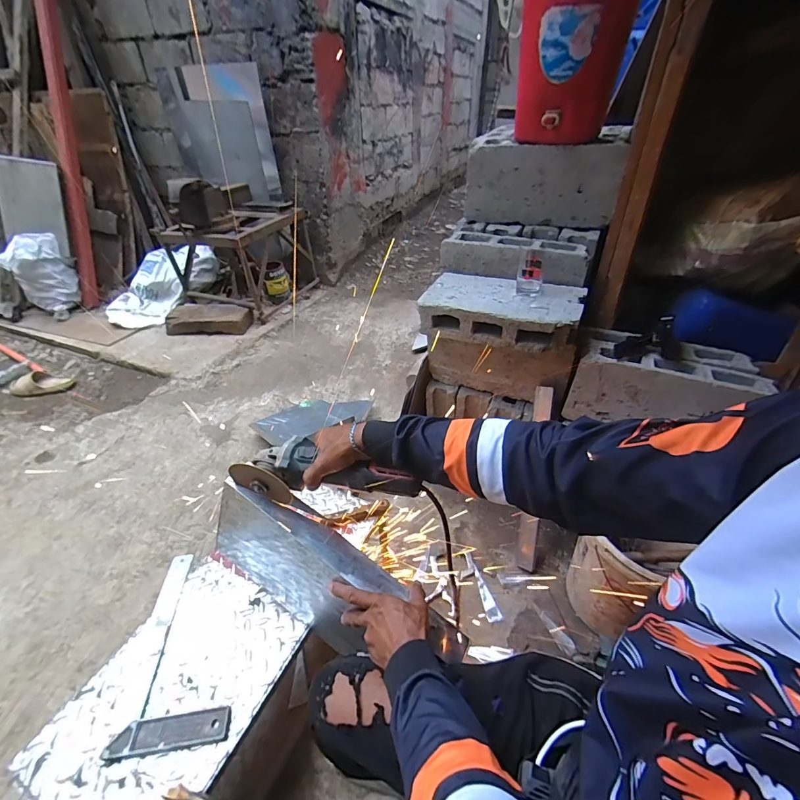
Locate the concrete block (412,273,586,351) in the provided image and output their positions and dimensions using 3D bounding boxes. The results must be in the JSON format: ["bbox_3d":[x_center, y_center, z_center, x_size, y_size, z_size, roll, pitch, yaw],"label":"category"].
[{"bbox_3d":[0.263,-0.235,1.039,0.393,0.107,0.200,15,41,19],"label":"concrete block"}]

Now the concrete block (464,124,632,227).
[{"bbox_3d":[0.406,-0.625,1.117,0.401,0.194,0.165,15,41,19],"label":"concrete block"}]

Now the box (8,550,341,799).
[{"bbox_3d":[-0.369,0.608,0.765,0.306,0.316,0.385,18,42,23],"label":"box"}]

